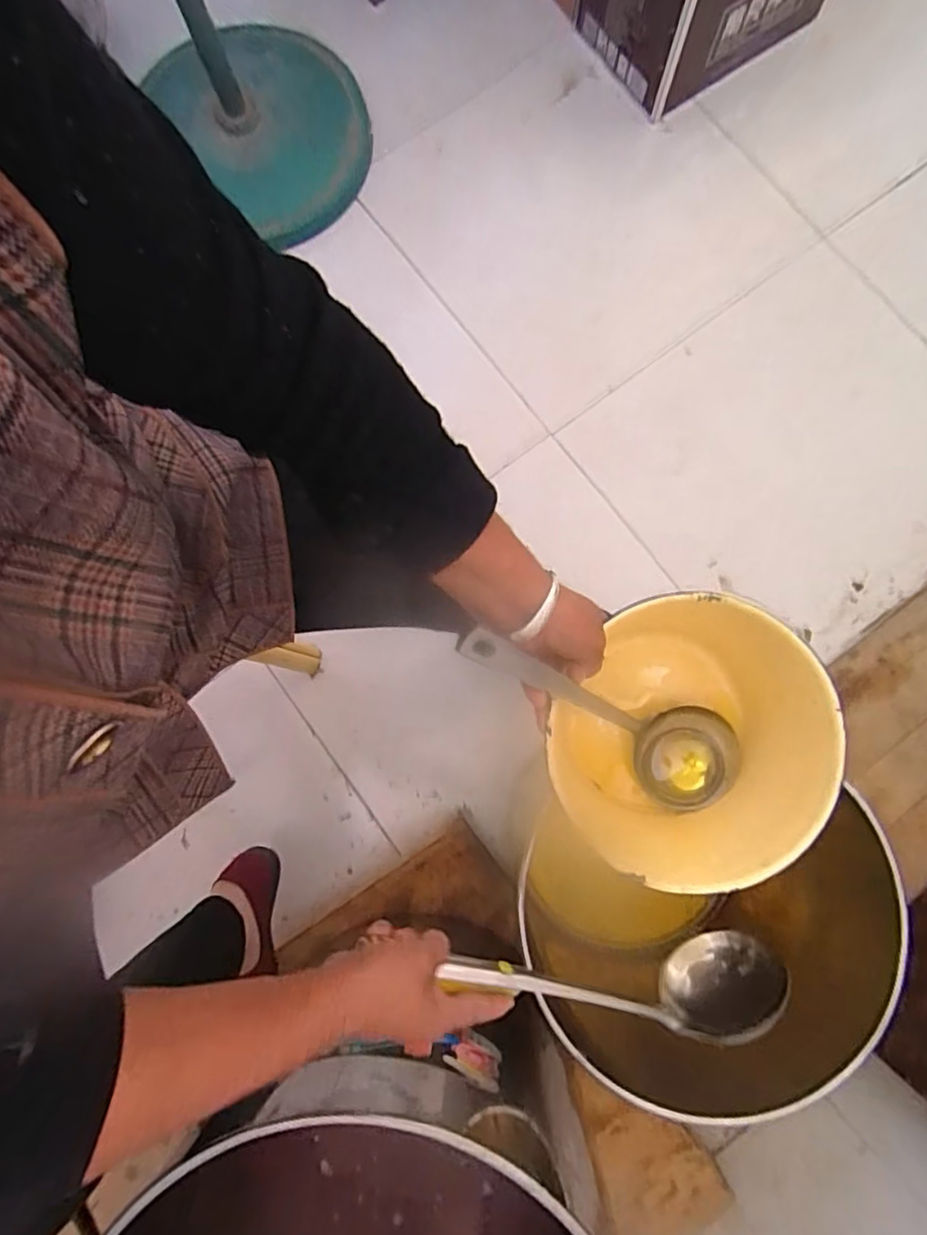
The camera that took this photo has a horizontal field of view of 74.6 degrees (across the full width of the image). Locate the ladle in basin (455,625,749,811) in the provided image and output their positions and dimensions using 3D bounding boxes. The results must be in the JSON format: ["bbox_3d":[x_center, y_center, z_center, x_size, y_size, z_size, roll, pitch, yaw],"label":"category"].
[{"bbox_3d":[0.104,0.081,0.466,0.292,0.063,0.085,25,79,-34],"label":"ladle in basin"}]

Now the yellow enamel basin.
[{"bbox_3d":[0.186,0.097,0.498,0.192,0.128,0.215,-28,80,-4],"label":"yellow enamel basin"}]

